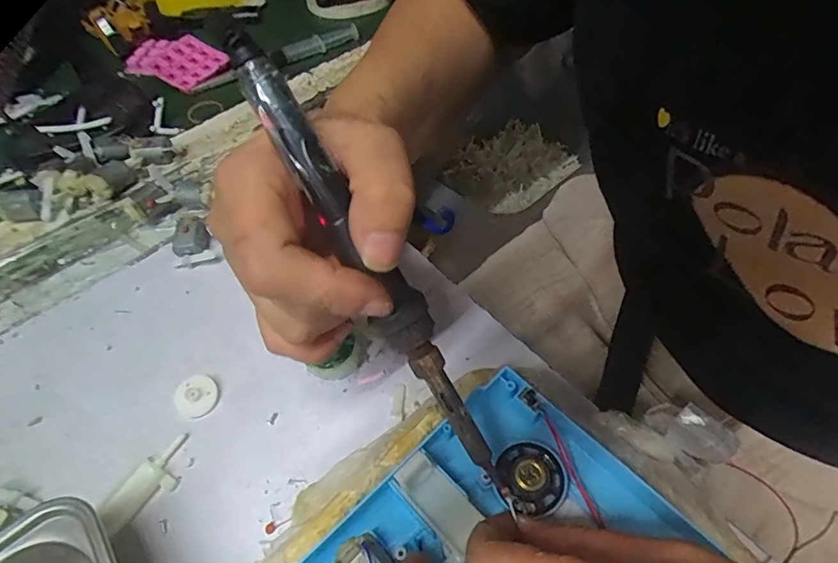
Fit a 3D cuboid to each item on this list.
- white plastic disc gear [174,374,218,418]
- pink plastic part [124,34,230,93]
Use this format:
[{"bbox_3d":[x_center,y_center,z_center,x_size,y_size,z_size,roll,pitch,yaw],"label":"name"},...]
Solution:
[{"bbox_3d":[-0.124,0.063,0.276,0.022,0.008,0.022,-2,54,2],"label":"white plastic disc gear"},{"bbox_3d":[-0.229,-0.209,0.464,0.092,0.015,0.054,25,59,20],"label":"pink plastic part"}]

